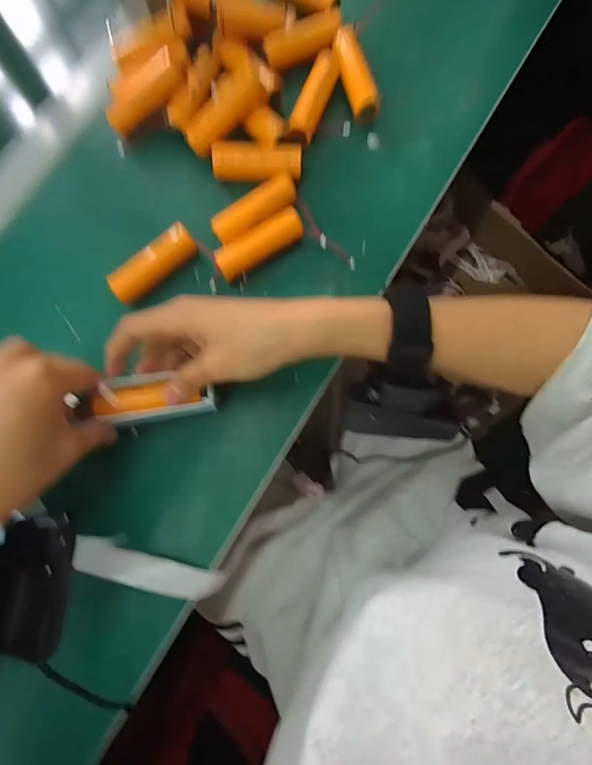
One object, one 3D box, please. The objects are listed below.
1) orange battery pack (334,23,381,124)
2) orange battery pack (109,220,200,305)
[{"bbox_3d":[0.051,-0.261,0.322,0.022,0.016,0.080,-15,79,-2],"label":"orange battery pack"},{"bbox_3d":[-0.108,-0.089,0.292,0.071,0.022,0.020,-43,81,-7],"label":"orange battery pack"}]

